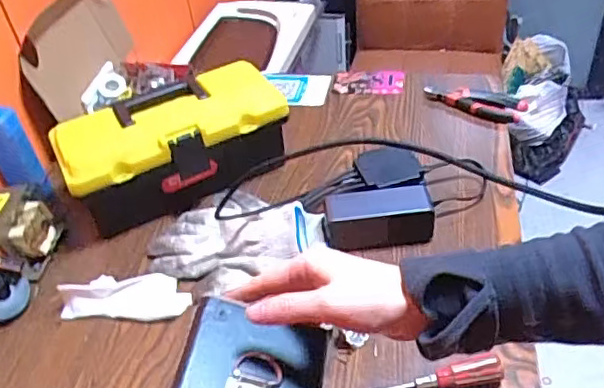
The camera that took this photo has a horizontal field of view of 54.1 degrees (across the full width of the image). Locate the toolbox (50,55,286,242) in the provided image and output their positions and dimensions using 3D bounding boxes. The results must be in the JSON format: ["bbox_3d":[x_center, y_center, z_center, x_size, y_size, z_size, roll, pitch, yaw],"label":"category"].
[{"bbox_3d":[-0.167,-0.068,0.792,0.292,0.111,0.138,-22,43,-16],"label":"toolbox"}]

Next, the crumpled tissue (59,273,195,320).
[{"bbox_3d":[-0.199,0.113,0.674,0.140,0.031,0.053,-1,41,5],"label":"crumpled tissue"}]

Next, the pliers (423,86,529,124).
[{"bbox_3d":[0.263,-0.136,0.907,0.156,0.028,0.054,14,45,23],"label":"pliers"}]

